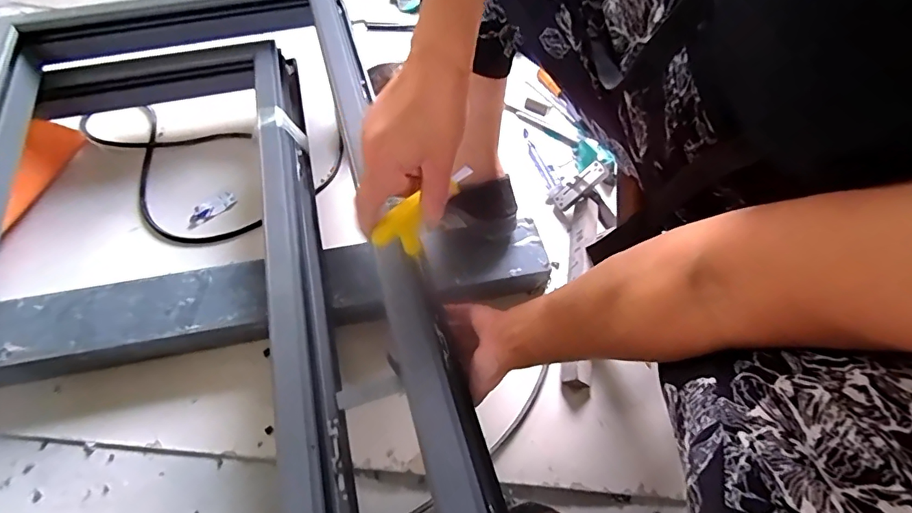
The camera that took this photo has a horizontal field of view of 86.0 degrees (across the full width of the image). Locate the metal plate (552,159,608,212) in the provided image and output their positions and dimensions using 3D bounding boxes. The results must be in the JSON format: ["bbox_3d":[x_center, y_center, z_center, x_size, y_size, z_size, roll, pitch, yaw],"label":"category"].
[{"bbox_3d":[0.202,-0.116,0.804,0.097,0.022,0.031,-43,59,20],"label":"metal plate"}]

